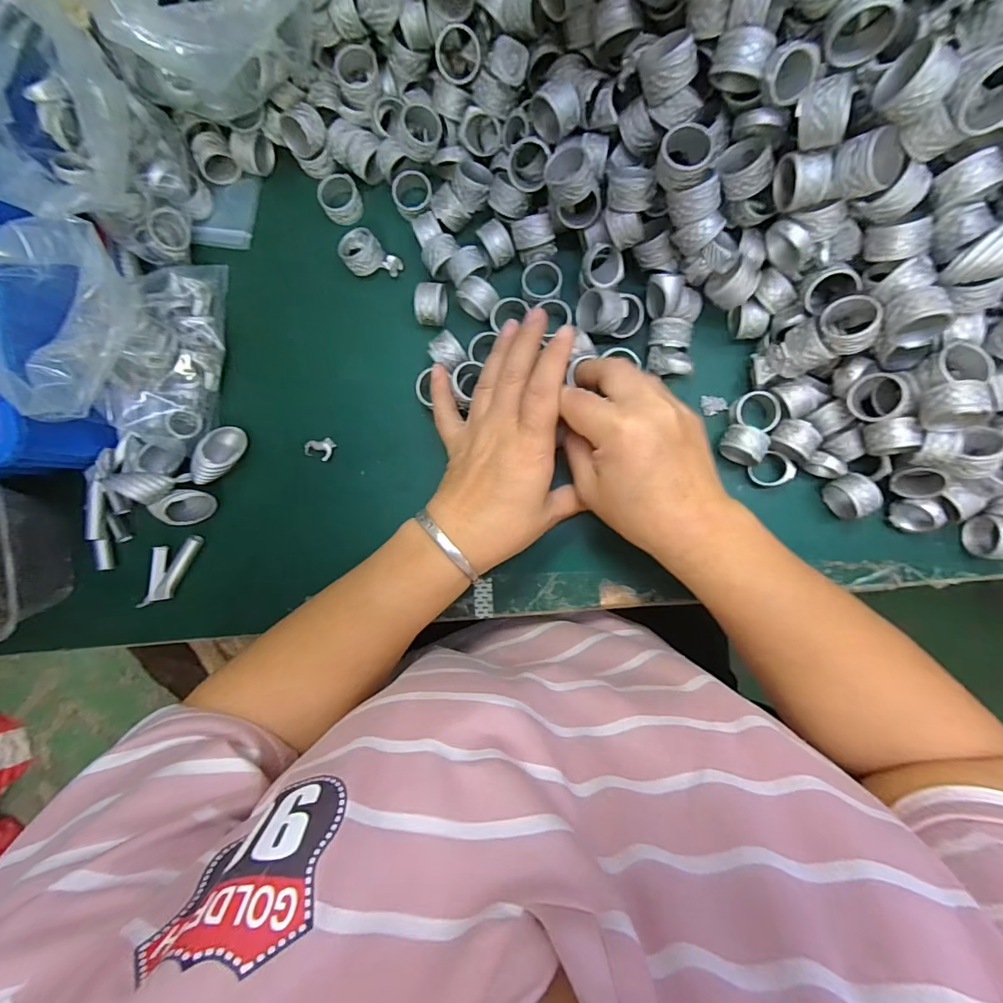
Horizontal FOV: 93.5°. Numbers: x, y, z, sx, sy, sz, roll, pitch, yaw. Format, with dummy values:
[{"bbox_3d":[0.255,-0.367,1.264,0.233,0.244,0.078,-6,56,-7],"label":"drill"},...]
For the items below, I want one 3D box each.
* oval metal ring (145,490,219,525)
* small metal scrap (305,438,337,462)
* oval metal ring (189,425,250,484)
[{"bbox_3d":[-0.227,0.004,0.340,0.032,0.026,0.025,-1,89,5],"label":"oval metal ring"},{"bbox_3d":[-0.132,-0.039,0.344,0.020,0.004,0.017,21,91,5],"label":"small metal scrap"},{"bbox_3d":[-0.205,-0.034,0.339,0.020,0.018,0.046,41,93,4],"label":"oval metal ring"}]

